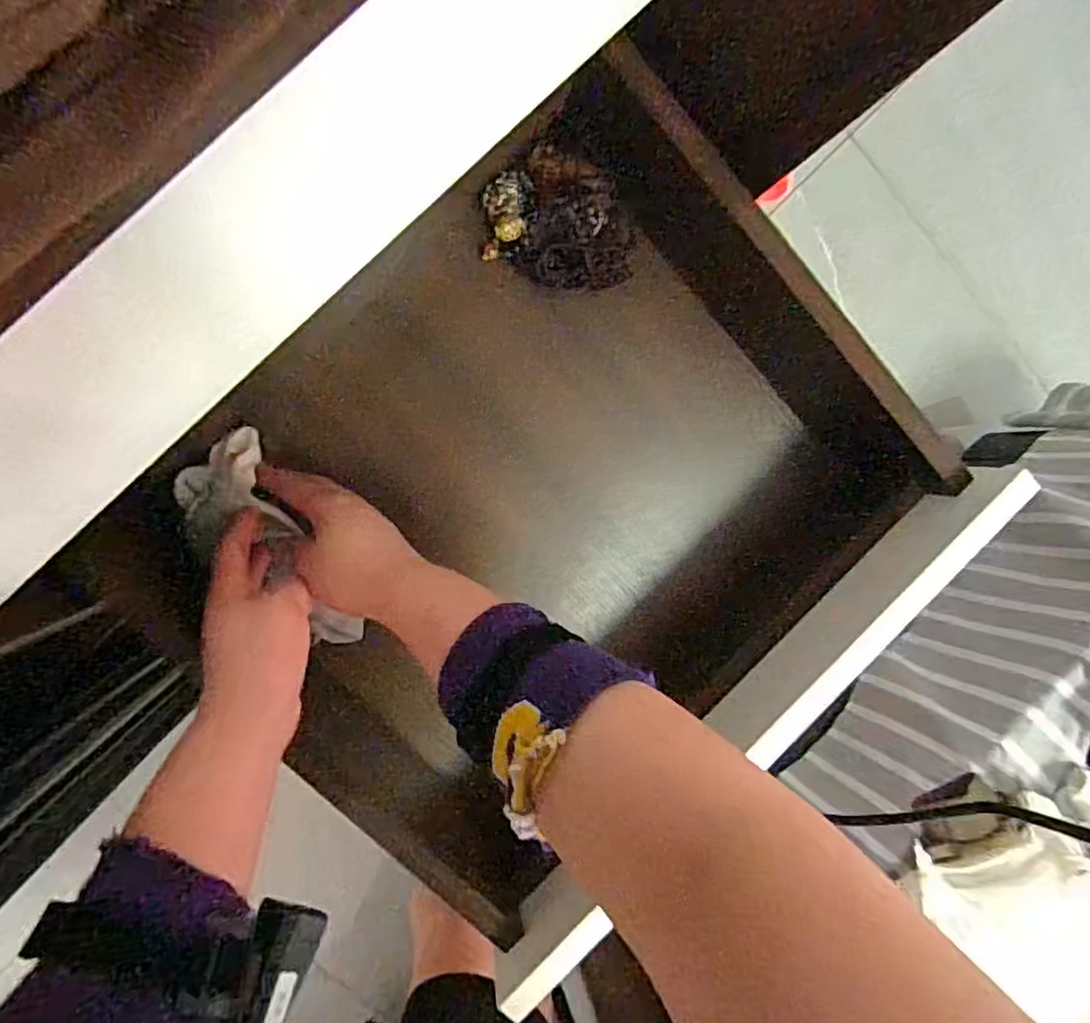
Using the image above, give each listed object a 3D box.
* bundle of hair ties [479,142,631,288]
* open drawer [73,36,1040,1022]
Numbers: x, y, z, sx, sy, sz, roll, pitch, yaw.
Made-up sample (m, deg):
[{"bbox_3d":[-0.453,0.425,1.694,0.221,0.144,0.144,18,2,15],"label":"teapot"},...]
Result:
[{"bbox_3d":[0.013,-0.212,0.487,0.109,0.030,0.082,9,93,-9],"label":"bundle of hair ties"},{"bbox_3d":[0.004,-0.007,0.464,0.435,0.157,0.412,-45,99,-3],"label":"open drawer"}]

